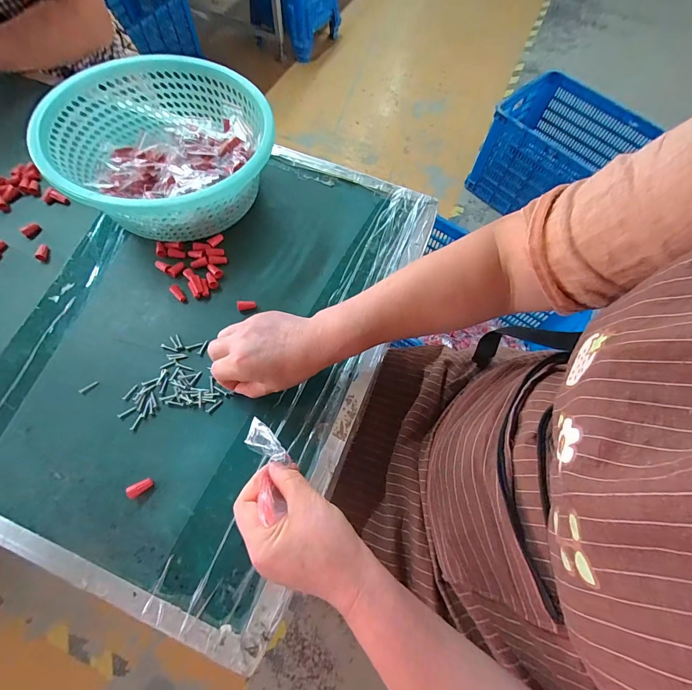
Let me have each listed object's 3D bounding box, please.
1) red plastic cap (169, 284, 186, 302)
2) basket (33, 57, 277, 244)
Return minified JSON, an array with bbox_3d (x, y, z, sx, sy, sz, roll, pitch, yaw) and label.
[{"bbox_3d":[-0.217,-0.068,0.443,0.012,0.008,0.028,-41,74,-17],"label":"red plastic cap"},{"bbox_3d":[-0.241,-0.264,0.459,0.249,0.090,0.260,1,67,-2],"label":"basket"}]

